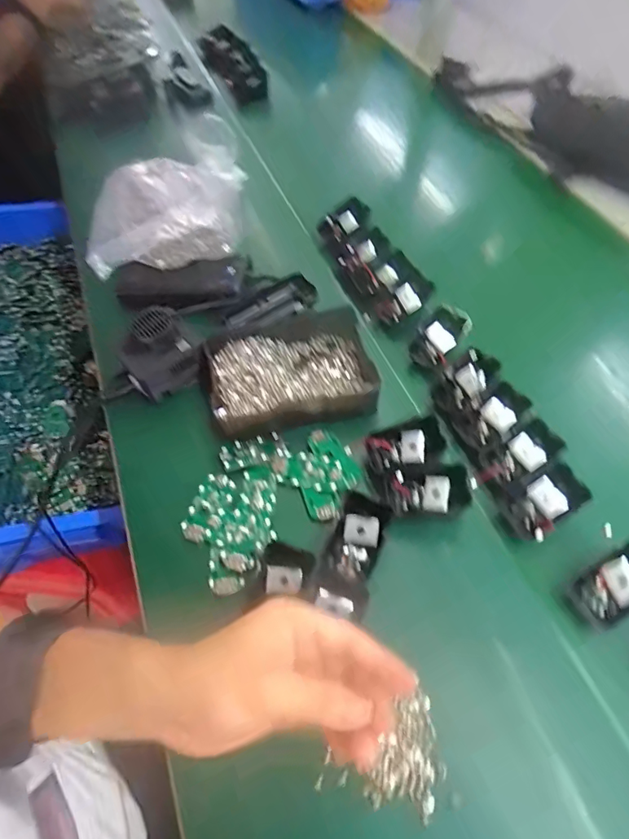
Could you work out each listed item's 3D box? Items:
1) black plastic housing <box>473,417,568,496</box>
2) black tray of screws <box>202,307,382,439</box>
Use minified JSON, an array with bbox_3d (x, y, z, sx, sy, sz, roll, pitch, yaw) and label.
[{"bbox_3d":[0.183,0.037,0.446,0.081,0.025,0.040,-32,60,-5],"label":"black plastic housing"},{"bbox_3d":[-0.026,-0.053,0.500,0.168,0.038,0.133,-8,57,-5],"label":"black tray of screws"}]

